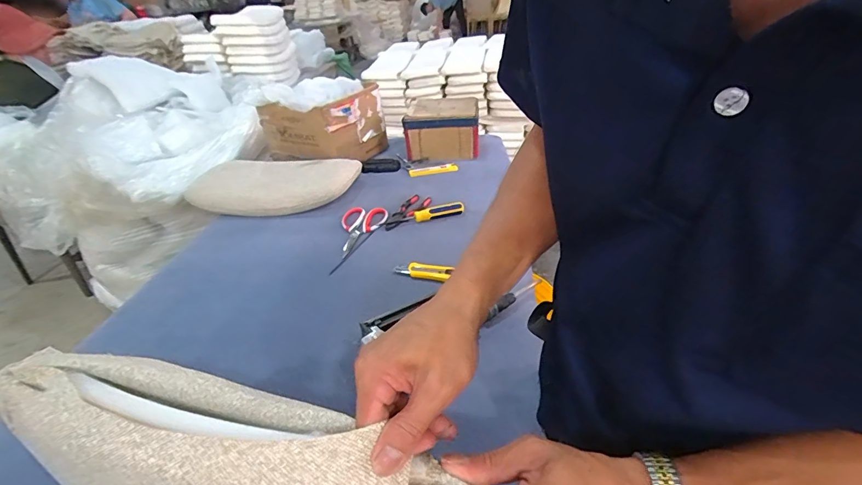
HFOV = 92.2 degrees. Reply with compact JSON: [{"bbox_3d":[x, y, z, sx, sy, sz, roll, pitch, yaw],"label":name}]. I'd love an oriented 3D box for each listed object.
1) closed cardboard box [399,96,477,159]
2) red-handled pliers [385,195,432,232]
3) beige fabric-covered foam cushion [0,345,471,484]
[{"bbox_3d":[0.028,-0.337,1.238,0.215,0.139,0.170,-8,32,-3],"label":"closed cardboard box"},{"bbox_3d":[-0.051,-0.071,0.964,0.062,0.015,0.149,10,36,24],"label":"red-handled pliers"},{"bbox_3d":[-0.167,0.200,0.340,0.384,0.196,0.092,7,36,19],"label":"beige fabric-covered foam cushion"}]

